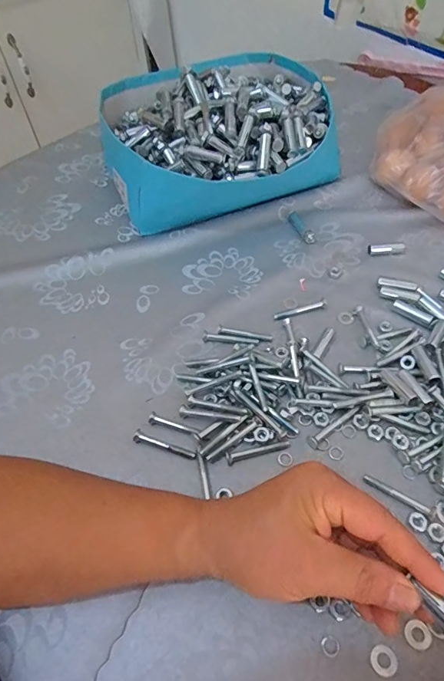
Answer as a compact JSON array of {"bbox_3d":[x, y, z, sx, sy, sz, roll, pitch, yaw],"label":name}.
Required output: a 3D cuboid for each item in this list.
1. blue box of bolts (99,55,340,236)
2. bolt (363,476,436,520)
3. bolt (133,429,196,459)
[{"bbox_3d":[-0.007,-0.274,0.560,0.266,0.116,0.273,-12,55,-5],"label":"blue box of bolts"},{"bbox_3d":[0.136,0.120,0.334,0.055,0.005,0.008,27,60,21],"label":"bolt"},{"bbox_3d":[-0.049,0.089,0.368,0.056,0.005,0.011,16,57,14],"label":"bolt"}]

